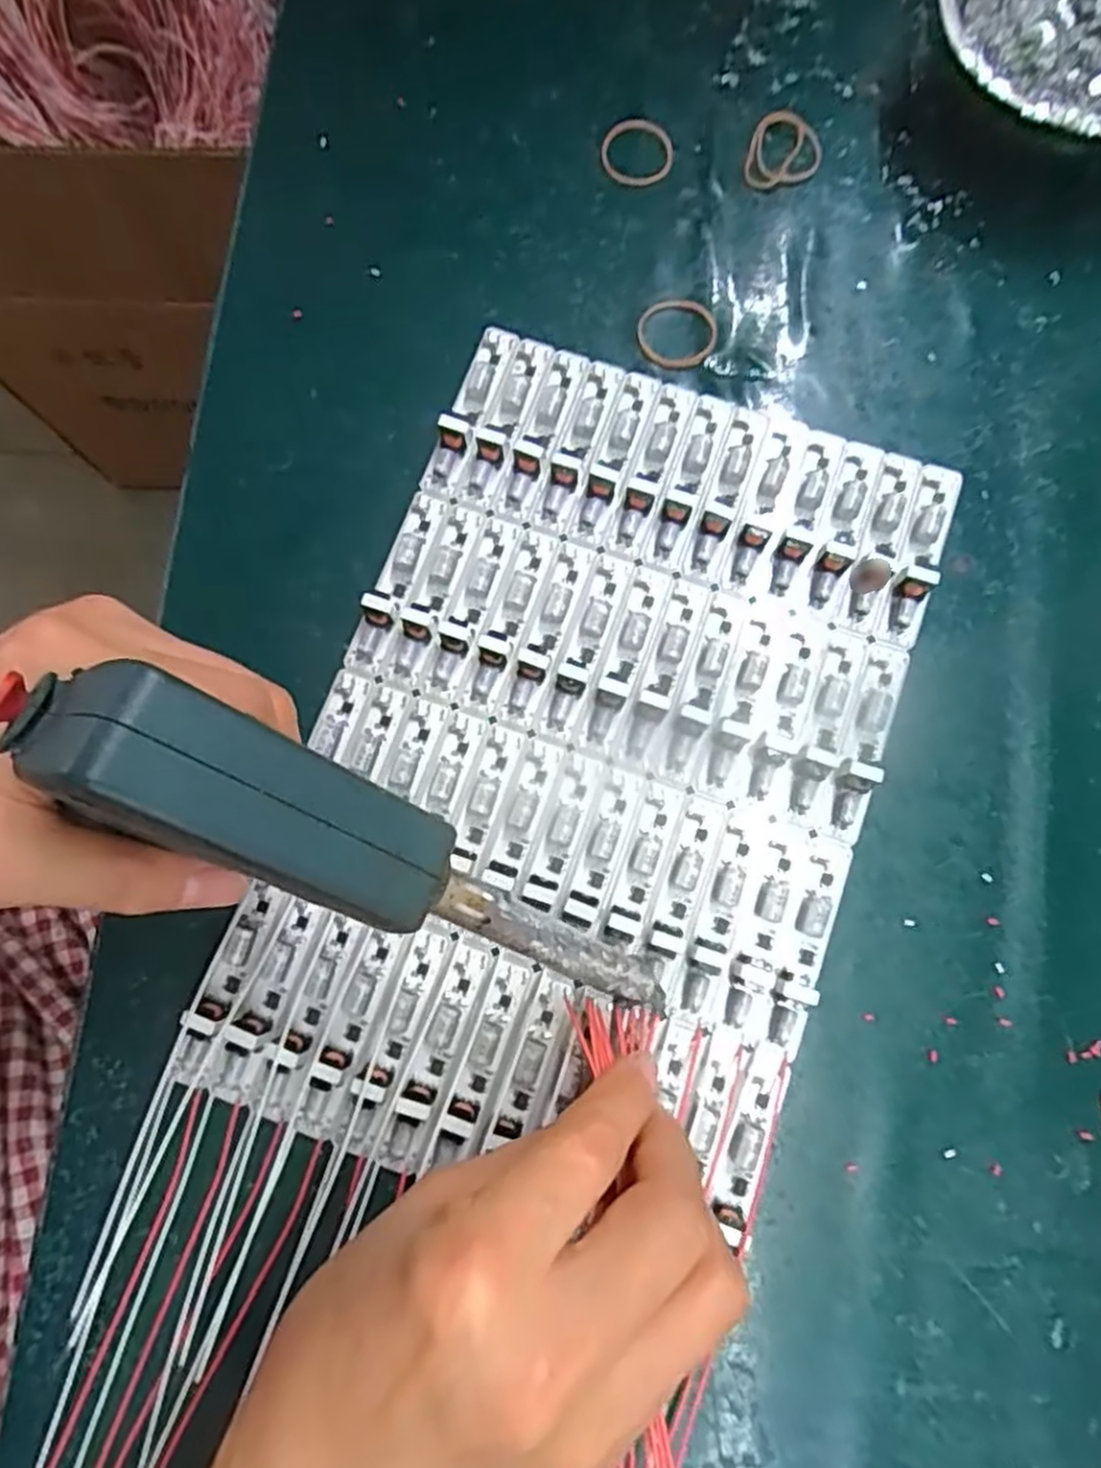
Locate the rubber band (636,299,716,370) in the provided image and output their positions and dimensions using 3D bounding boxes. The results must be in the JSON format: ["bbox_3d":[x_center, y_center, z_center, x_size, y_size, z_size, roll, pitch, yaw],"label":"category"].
[{"bbox_3d":[0.050,-0.160,0.304,0.031,0.004,0.031,0,79,1],"label":"rubber band"}]

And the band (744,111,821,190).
[{"bbox_3d":[0.099,-0.246,0.320,0.030,0.004,0.039,18,80,5],"label":"band"}]

